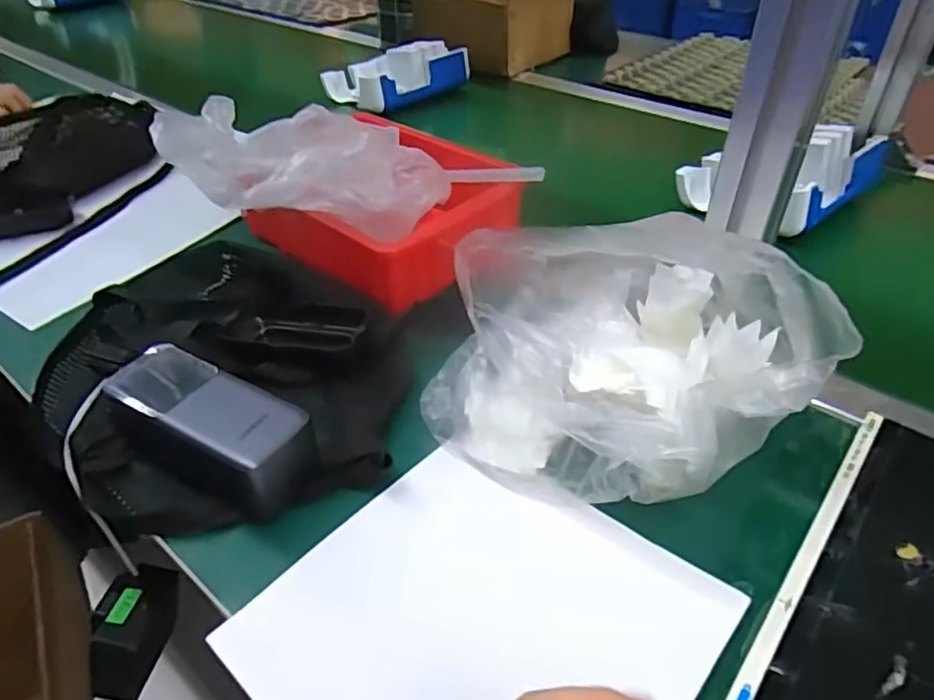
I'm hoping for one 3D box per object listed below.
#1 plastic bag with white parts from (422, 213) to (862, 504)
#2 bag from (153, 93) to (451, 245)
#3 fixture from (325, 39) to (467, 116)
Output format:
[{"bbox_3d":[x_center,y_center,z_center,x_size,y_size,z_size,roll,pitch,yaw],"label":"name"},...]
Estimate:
[{"bbox_3d":[0.102,0.008,0.367,0.178,0.134,0.160,31,50,32],"label":"plastic bag with white parts"},{"bbox_3d":[-0.111,-0.138,0.468,0.214,0.061,0.090,3,37,-25],"label":"bag"},{"bbox_3d":[-0.102,-0.400,0.915,0.144,0.057,0.173,27,48,29],"label":"fixture"}]

